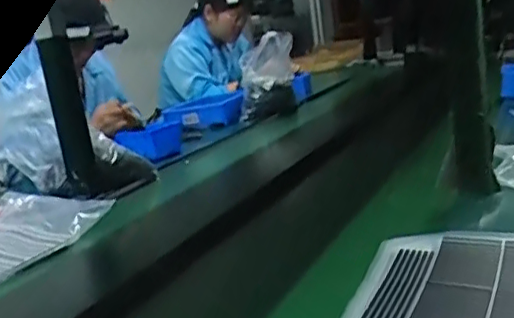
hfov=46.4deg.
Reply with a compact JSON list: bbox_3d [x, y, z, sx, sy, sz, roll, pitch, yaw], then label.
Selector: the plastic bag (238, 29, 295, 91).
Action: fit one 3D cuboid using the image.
[{"bbox_3d":[0.028,-0.284,1.721,0.156,0.140,0.118,-7,13,4],"label":"plastic bag"}]

